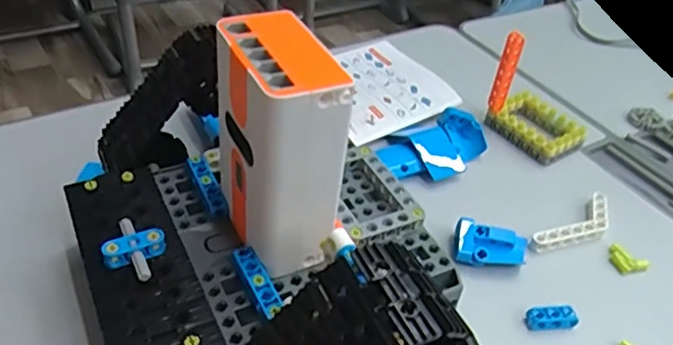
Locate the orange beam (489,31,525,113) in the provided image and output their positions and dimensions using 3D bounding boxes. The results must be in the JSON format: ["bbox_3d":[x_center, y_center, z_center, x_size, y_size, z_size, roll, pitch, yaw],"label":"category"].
[{"bbox_3d":[0.135,-0.078,0.479,0.014,0.071,0.007,15,40,9],"label":"orange beam"}]

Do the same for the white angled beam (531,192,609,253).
[{"bbox_3d":[0.168,0.039,0.416,0.078,0.010,0.026,-23,48,-32],"label":"white angled beam"}]

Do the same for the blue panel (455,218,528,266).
[{"bbox_3d":[0.102,0.048,0.393,0.048,0.016,0.030,8,39,0],"label":"blue panel"}]

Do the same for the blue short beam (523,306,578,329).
[{"bbox_3d":[0.128,0.086,0.356,0.031,0.008,0.012,-2,40,-12],"label":"blue short beam"}]

